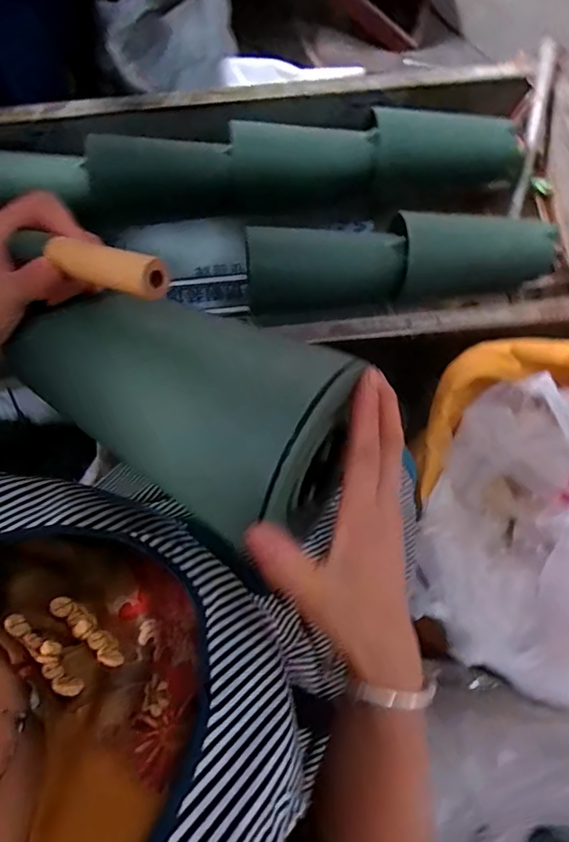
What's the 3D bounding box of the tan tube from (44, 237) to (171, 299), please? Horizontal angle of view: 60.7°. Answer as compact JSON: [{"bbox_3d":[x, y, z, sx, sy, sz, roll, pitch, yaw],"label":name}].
[{"bbox_3d":[-0.102,-0.085,0.278,0.081,0.024,0.017,17,74,20],"label":"tan tube"}]

